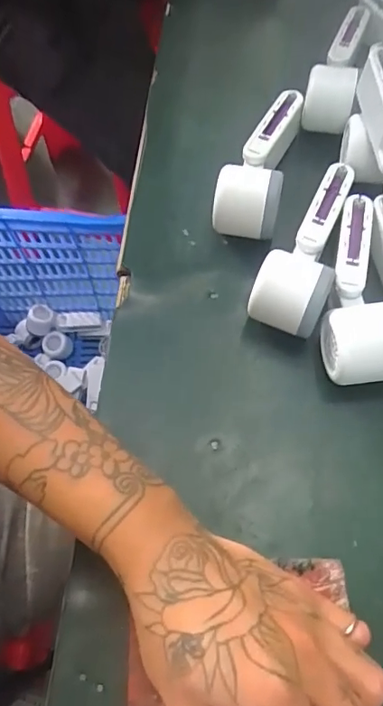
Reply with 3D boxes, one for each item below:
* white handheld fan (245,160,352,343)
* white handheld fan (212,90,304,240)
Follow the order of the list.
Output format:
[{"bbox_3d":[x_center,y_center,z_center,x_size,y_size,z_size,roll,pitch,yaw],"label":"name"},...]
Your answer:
[{"bbox_3d":[0.103,-0.094,0.434,0.052,0.059,0.162,23,66,11],"label":"white handheld fan"},{"bbox_3d":[0.062,-0.175,0.472,0.051,0.050,0.147,12,65,7],"label":"white handheld fan"}]

